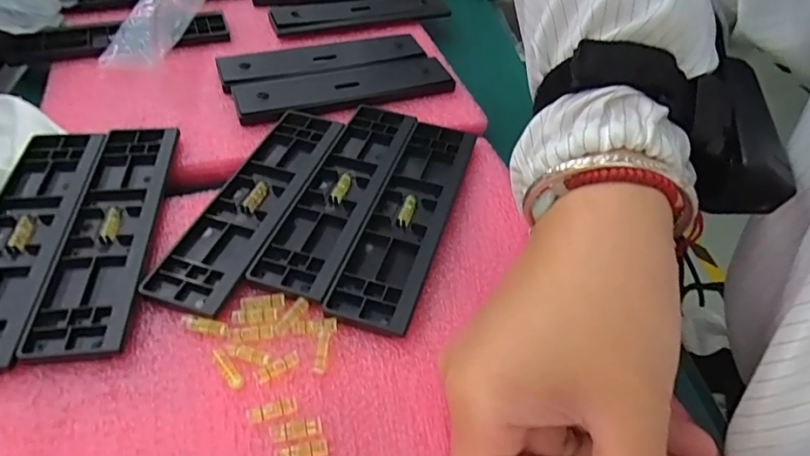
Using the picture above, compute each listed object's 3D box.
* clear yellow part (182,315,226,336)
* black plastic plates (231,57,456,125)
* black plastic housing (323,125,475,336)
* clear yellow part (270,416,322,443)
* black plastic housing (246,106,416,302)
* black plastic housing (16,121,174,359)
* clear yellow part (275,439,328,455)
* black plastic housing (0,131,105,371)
[{"bbox_3d":[-0.093,0.045,0.238,0.021,0.006,0.006,8,47,5],"label":"clear yellow part"},{"bbox_3d":[-0.043,-0.105,0.372,0.155,0.010,0.045,-13,49,-15],"label":"black plastic plates"},{"bbox_3d":[0.004,-0.011,0.294,0.041,0.008,0.161,14,48,10],"label":"black plastic housing"},{"bbox_3d":[-0.045,0.082,0.208,0.021,0.004,0.007,-10,48,-11],"label":"clear yellow part"},{"bbox_3d":[-0.036,-0.025,0.302,0.044,0.005,0.157,15,48,11],"label":"black plastic housing"},{"bbox_3d":[-0.158,-0.002,0.276,0.040,0.009,0.159,-4,47,-6],"label":"black plastic housing"},{"bbox_3d":[-0.041,0.089,0.203,0.020,0.004,0.007,-8,48,-10],"label":"clear yellow part"},{"bbox_3d":[-0.201,0.003,0.267,0.047,0.012,0.161,-5,48,-8],"label":"black plastic housing"}]

